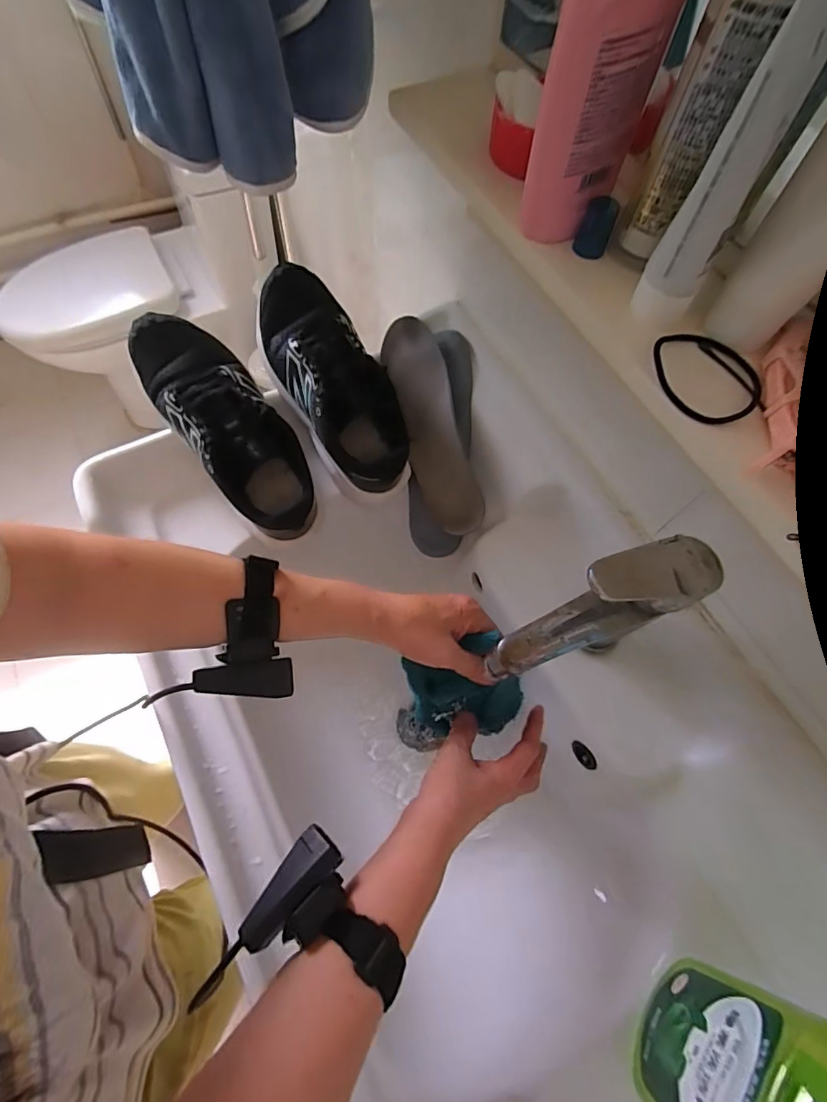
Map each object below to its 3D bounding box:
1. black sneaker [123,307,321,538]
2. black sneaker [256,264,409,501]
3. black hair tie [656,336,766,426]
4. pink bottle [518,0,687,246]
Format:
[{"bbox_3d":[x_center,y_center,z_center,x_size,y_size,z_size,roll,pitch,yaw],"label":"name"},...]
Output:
[{"bbox_3d":[-0.187,-0.126,0.508,0.087,0.093,0.254,-38,92,-16],"label":"black sneaker"},{"bbox_3d":[-0.093,-0.184,0.537,0.095,0.102,0.265,-29,87,-13],"label":"black sneaker"},{"bbox_3d":[0.160,-0.094,0.266,0.054,0.007,0.059,-4,67,-4],"label":"black hair tie"},{"bbox_3d":[0.095,-0.246,0.232,0.041,0.179,0.045,43,72,15],"label":"pink bottle"}]

